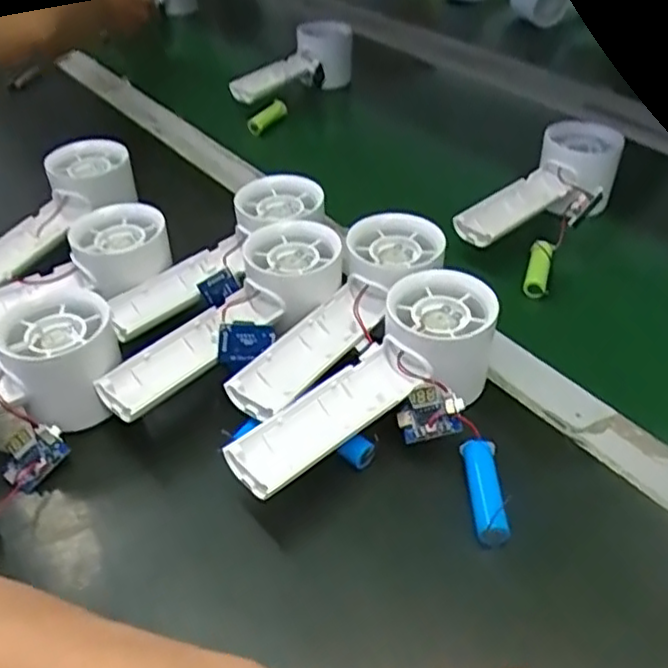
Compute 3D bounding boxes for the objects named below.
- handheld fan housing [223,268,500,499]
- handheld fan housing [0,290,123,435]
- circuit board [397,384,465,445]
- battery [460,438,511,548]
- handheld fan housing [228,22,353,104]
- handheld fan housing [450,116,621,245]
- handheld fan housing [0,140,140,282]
[{"bbox_3d":[0.021,0.032,0.357,0.162,0.053,0.063,-34,47,-19],"label":"handheld fan housing"},{"bbox_3d":[-0.188,0.028,0.352,0.153,0.049,0.062,-18,43,-18],"label":"handheld fan housing"},{"bbox_3d":[0.047,0.039,0.343,0.032,0.005,0.025,-14,80,10],"label":"circuit board"},{"bbox_3d":[0.071,0.074,0.328,0.016,0.015,0.051,-1,40,1],"label":"battery"},{"bbox_3d":[-0.037,-0.283,0.734,0.069,0.051,0.160,15,43,19],"label":"handheld fan housing"},{"bbox_3d":[0.158,-0.111,0.509,0.062,0.042,0.156,31,50,33],"label":"handheld fan housing"},{"bbox_3d":[-0.202,-0.083,0.477,0.049,0.045,0.164,12,42,17],"label":"handheld fan housing"}]

